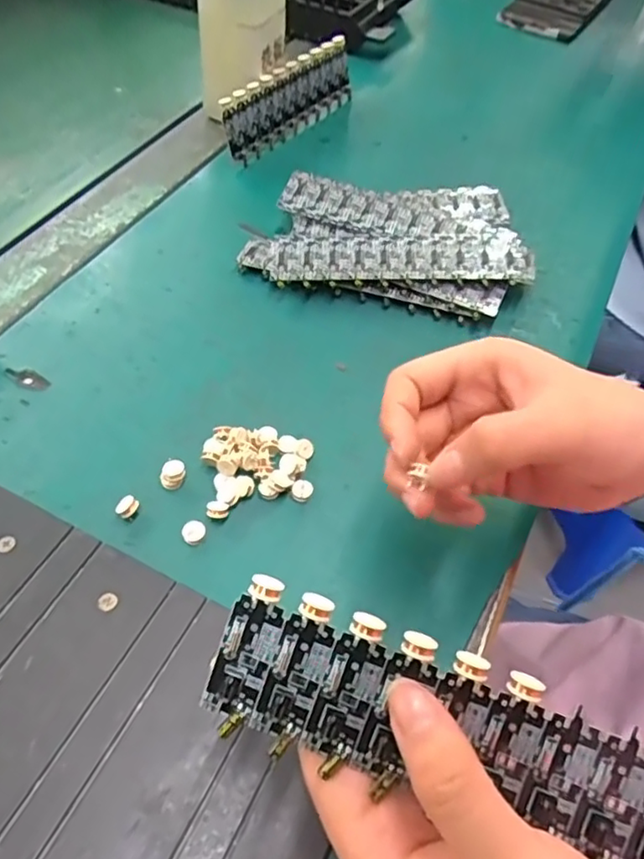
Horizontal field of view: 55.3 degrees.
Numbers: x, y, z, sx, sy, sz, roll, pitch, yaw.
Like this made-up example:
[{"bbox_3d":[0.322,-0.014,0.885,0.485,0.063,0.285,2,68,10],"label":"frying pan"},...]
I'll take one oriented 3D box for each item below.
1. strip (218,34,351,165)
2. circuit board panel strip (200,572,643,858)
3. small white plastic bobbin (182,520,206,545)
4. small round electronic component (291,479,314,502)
[{"bbox_3d":[-0.024,-0.256,0.482,0.015,0.052,0.139,31,57,21],"label":"strip"},{"bbox_3d":[0.044,0.088,0.174,0.155,0.005,0.043,19,91,5],"label":"circuit board panel strip"},{"bbox_3d":[-0.059,0.047,0.283,0.010,0.005,0.010,0,52,0],"label":"small white plastic bobbin"},{"bbox_3d":[-0.009,0.030,0.299,0.010,0.005,0.012,30,58,21],"label":"small round electronic component"}]

